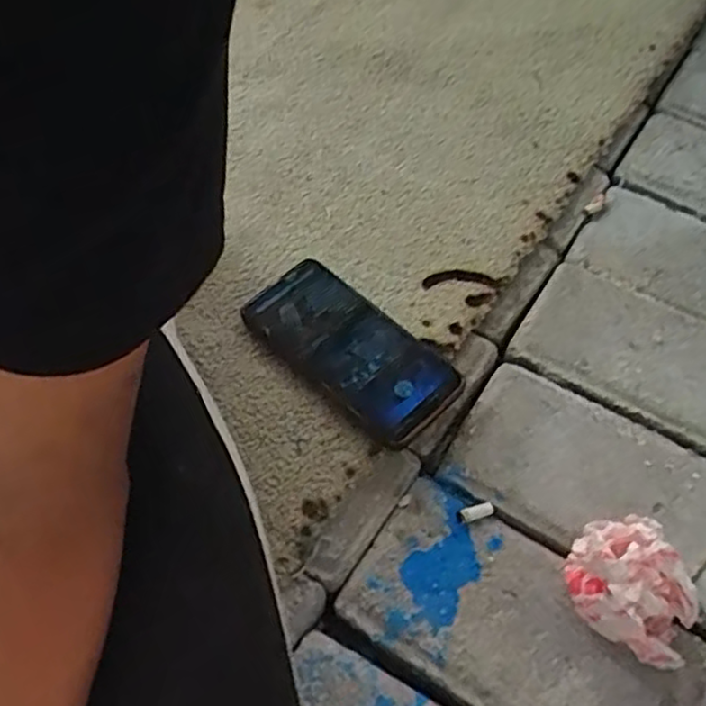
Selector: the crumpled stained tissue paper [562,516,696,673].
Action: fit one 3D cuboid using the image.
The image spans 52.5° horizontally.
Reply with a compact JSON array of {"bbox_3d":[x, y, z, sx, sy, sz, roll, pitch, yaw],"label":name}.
[{"bbox_3d":[0.155,0.133,0.400,0.053,0.062,0.077,-13,59,-7],"label":"crumpled stained tissue paper"}]

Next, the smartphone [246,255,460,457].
[{"bbox_3d":[-0.004,-0.004,0.501,0.073,0.007,0.161,-42,63,-16],"label":"smartphone"}]

